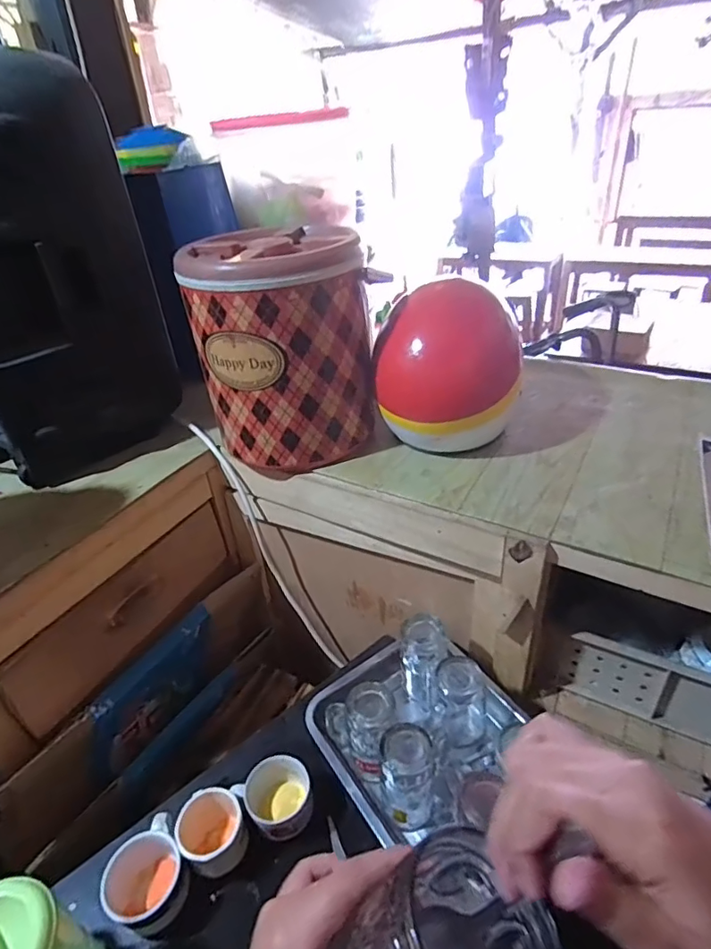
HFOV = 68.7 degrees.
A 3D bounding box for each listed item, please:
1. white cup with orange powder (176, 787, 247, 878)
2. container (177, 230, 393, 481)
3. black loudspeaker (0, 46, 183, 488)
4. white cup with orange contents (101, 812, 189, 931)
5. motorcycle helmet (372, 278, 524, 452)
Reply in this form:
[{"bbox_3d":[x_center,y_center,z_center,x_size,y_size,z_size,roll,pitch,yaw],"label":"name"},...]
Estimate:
[{"bbox_3d":[-0.177,0.454,0.656,0.086,0.083,0.075,26,46,35],"label":"white cup with orange powder"},{"bbox_3d":[-0.114,-0.194,0.820,0.243,0.305,0.213,-19,38,-17],"label":"container"},{"bbox_3d":[-0.542,-0.304,0.839,0.264,0.565,0.327,23,45,34],"label":"black loudspeaker"},{"bbox_3d":[-0.251,0.483,0.626,0.090,0.091,0.110,-26,41,-25],"label":"white cup with orange contents"},{"bbox_3d":[0.148,-0.158,0.828,0.215,0.253,0.196,6,38,16],"label":"motorcycle helmet"}]

